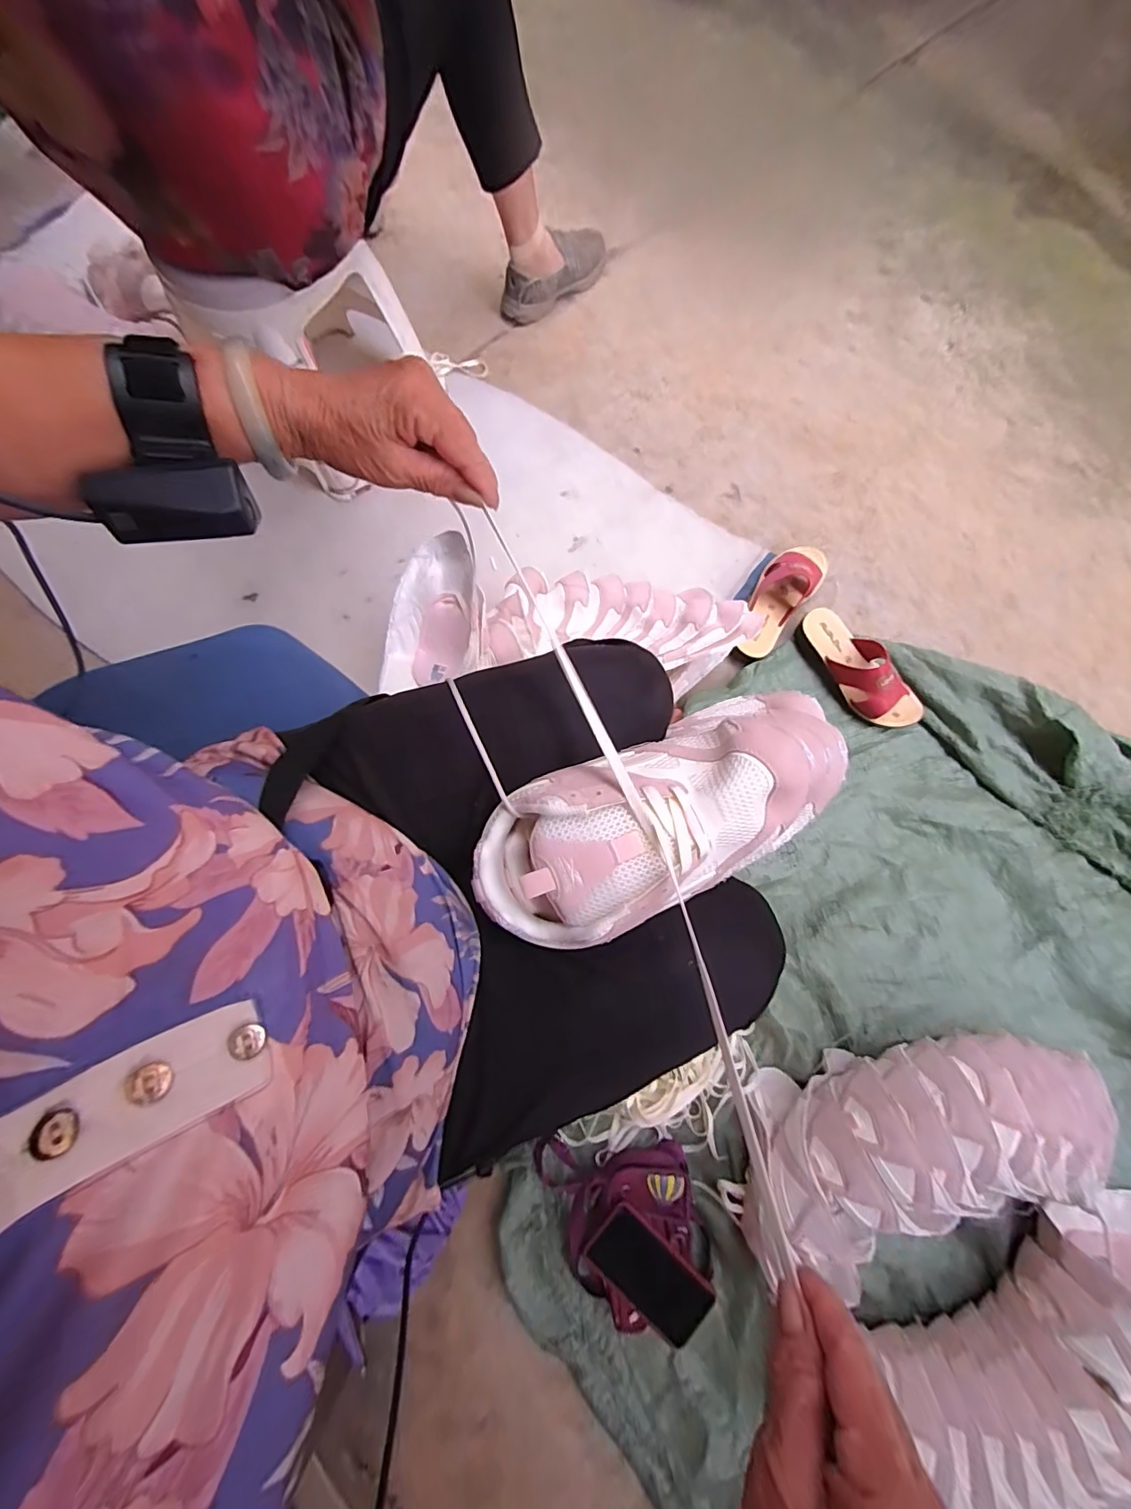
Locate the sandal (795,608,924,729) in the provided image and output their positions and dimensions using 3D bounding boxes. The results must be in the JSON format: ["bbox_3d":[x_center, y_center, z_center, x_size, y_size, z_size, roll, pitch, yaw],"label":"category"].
[{"bbox_3d":[0.468,-0.139,0.813,0.093,0.069,0.232,-35,81,-6],"label":"sandal"}]

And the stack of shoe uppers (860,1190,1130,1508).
[{"bbox_3d":[0.612,0.701,0.600,0.469,0.136,0.205,-31,80,-3],"label":"stack of shoe uppers"}]

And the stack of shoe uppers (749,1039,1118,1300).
[{"bbox_3d":[0.421,0.472,0.638,0.430,0.145,0.177,-15,80,0],"label":"stack of shoe uppers"}]

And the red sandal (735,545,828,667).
[{"bbox_3d":[0.344,-0.255,0.838,0.086,0.062,0.232,38,81,7],"label":"red sandal"}]

